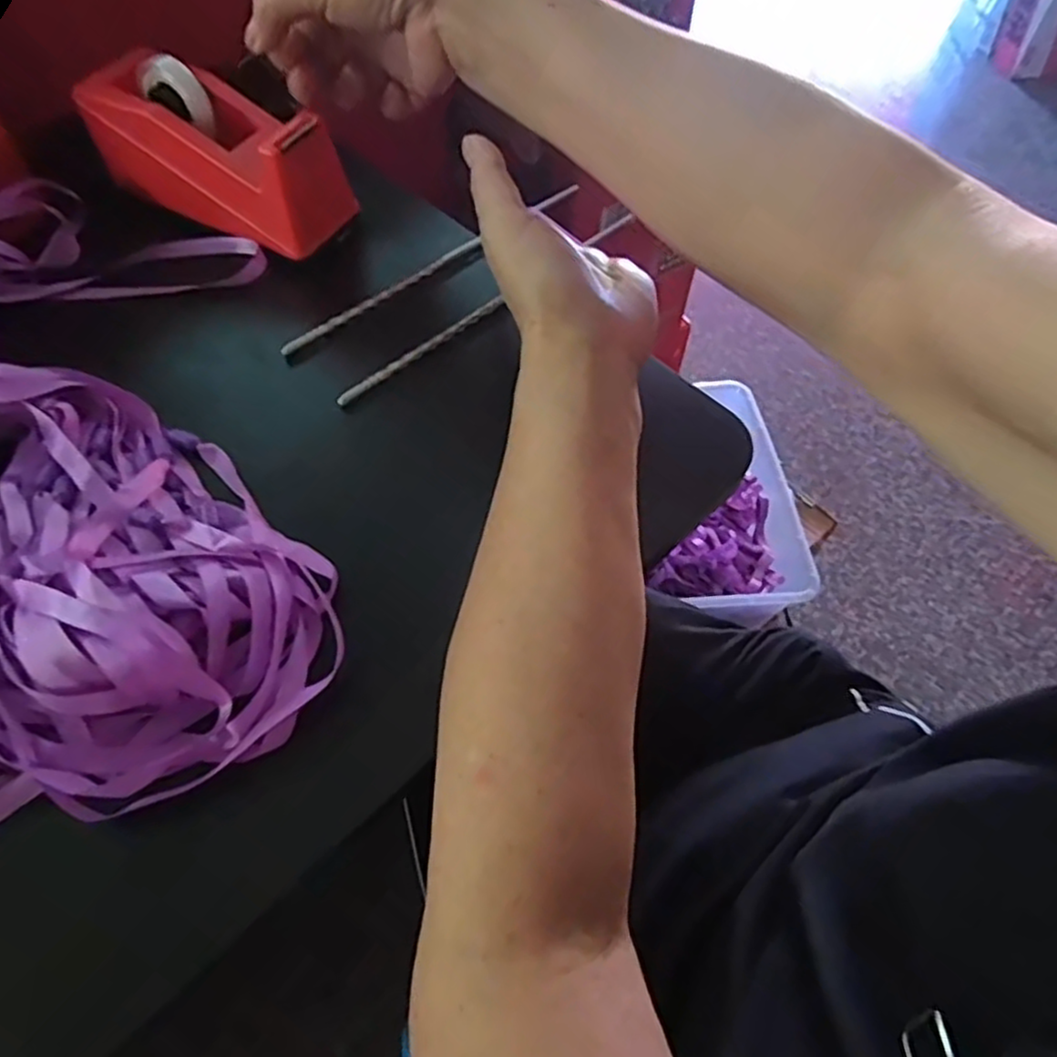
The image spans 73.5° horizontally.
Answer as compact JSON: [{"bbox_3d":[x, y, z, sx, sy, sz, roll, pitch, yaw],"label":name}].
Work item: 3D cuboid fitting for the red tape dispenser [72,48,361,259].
[{"bbox_3d":[-0.185,-0.227,0.420,0.151,0.067,0.062,24,61,13],"label":"red tape dispenser"}]

